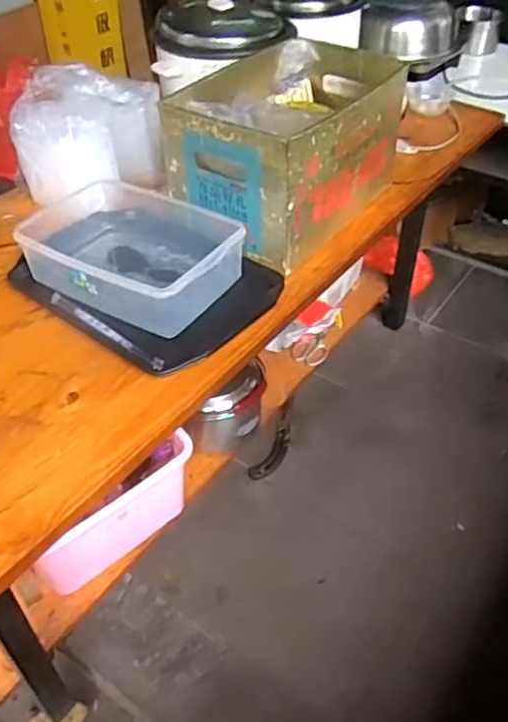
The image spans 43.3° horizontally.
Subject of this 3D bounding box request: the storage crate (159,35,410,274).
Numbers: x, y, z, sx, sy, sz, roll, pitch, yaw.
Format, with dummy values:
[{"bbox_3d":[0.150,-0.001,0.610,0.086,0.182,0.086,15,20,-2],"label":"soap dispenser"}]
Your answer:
[{"bbox_3d":[0.071,-0.401,1.181,0.304,0.235,0.430,29,50,27],"label":"storage crate"}]

